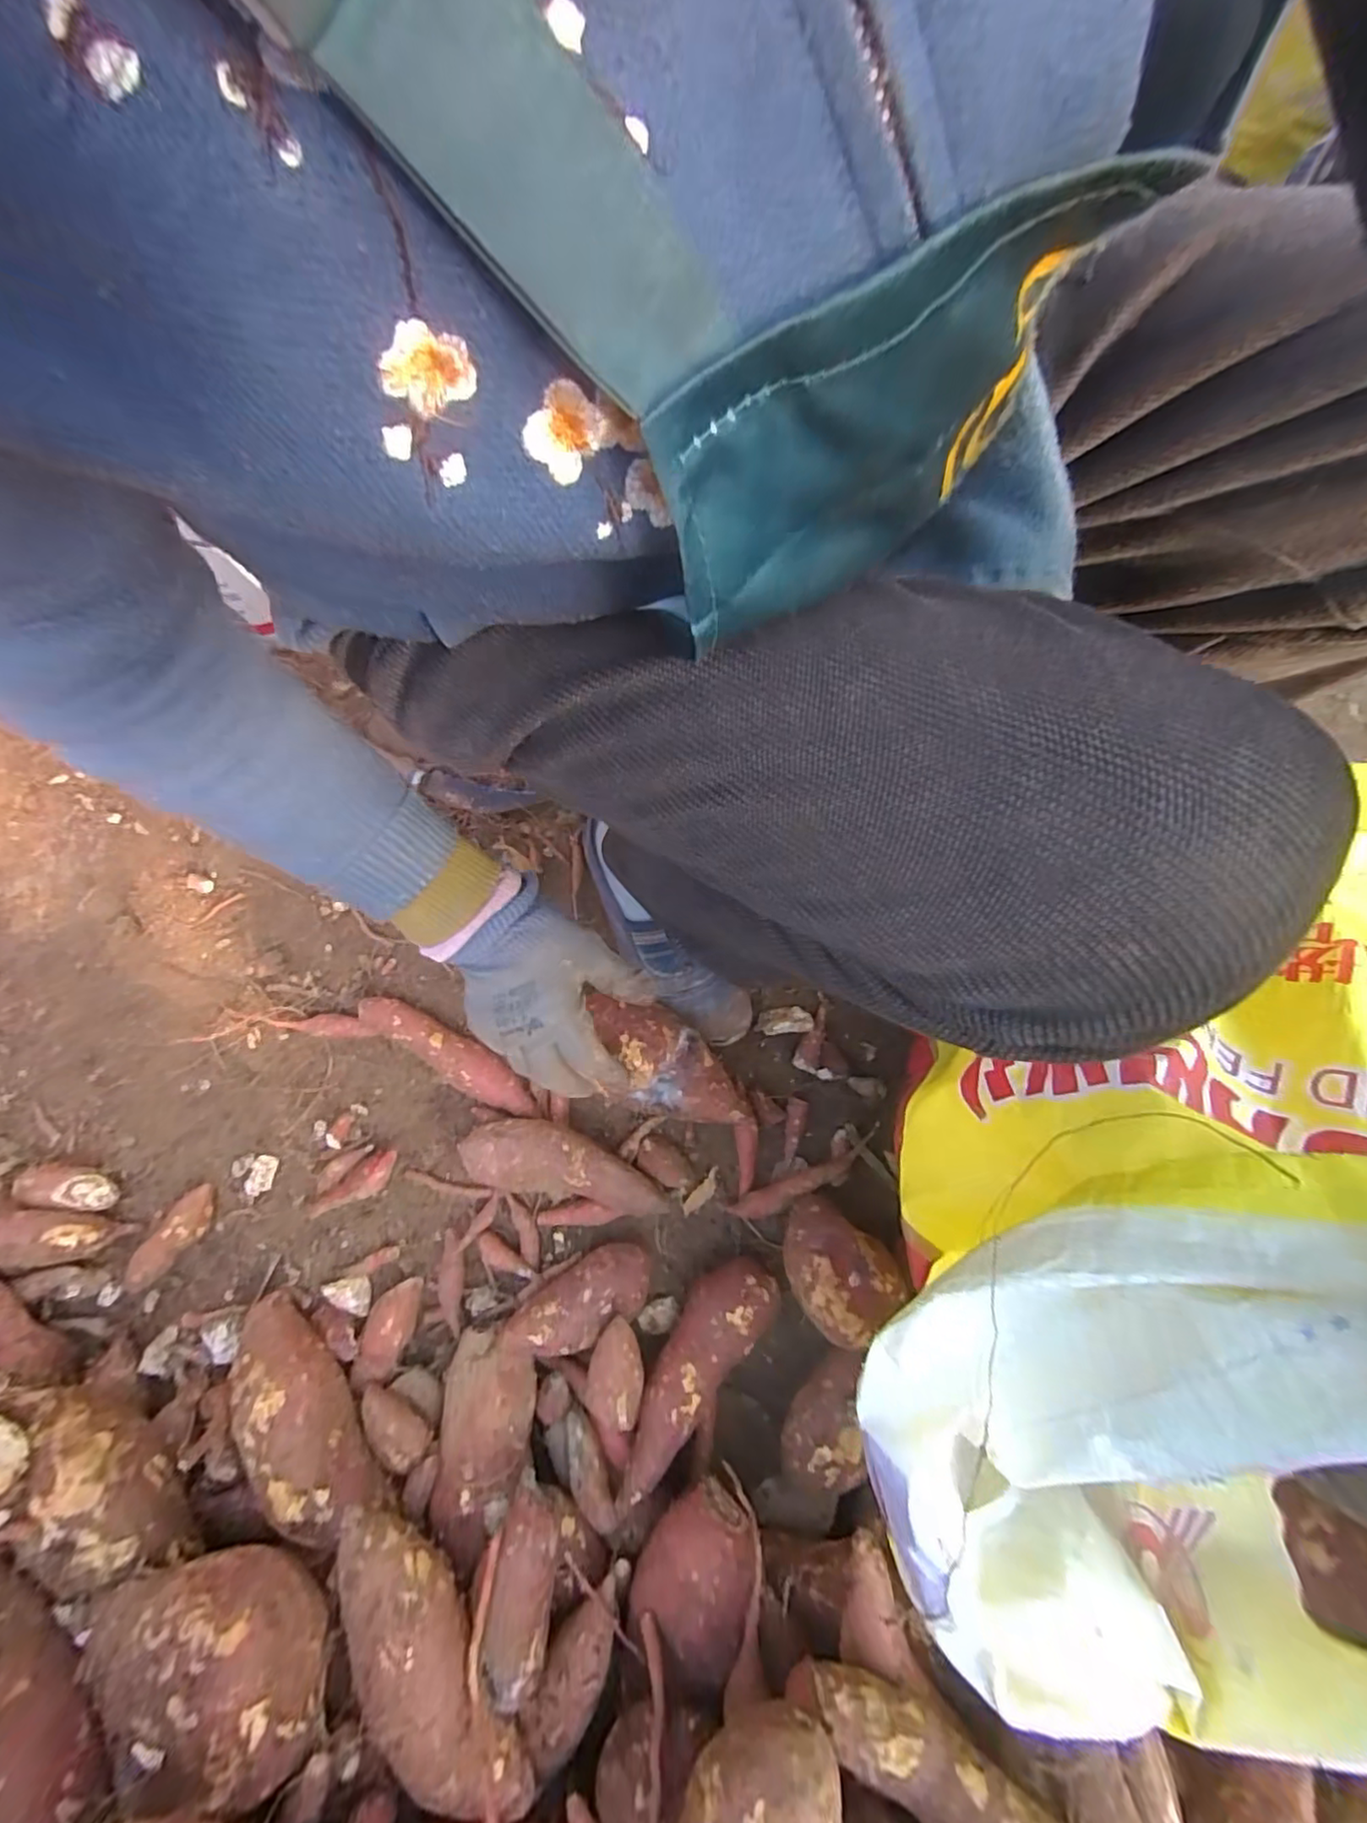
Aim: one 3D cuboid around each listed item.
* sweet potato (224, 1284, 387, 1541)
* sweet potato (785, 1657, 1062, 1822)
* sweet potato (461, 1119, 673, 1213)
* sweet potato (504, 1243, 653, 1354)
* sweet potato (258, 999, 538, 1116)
[{"bbox_3d":[-0.263,0.335,0.423,0.055,0.048,0.170,-44,58,-12],"label":"sweet potato"},{"bbox_3d":[0.118,0.409,0.299,0.137,0.036,0.038,10,73,24],"label":"sweet potato"},{"bbox_3d":[-0.093,0.202,0.504,0.159,0.047,0.055,9,74,1],"label":"sweet potato"},{"bbox_3d":[-0.075,0.294,0.470,0.107,0.046,0.055,-27,76,-9],"label":"sweet potato"},{"bbox_3d":[-0.230,0.112,0.535,0.228,0.032,0.051,19,74,4],"label":"sweet potato"}]

